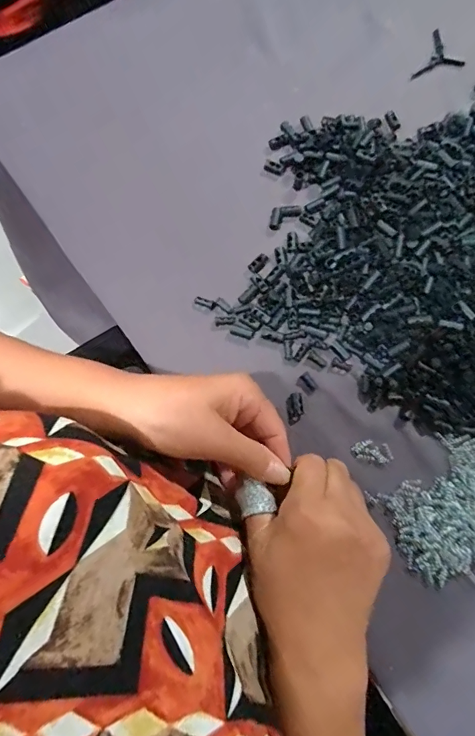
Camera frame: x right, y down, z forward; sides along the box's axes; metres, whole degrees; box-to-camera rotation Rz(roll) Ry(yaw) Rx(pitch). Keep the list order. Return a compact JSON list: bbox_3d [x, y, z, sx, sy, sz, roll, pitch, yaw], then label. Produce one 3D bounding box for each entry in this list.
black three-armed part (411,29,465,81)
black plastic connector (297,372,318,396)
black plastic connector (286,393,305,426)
[{"bbox_3d":[0.210,-0.314,0.435,0.043,0.006,0.066,26,76,5],"label":"black three-armed part"},{"bbox_3d":[0.059,0.013,0.353,0.013,0.006,0.017,-38,80,-9],"label":"black plastic connector"},{"bbox_3d":[0.048,0.033,0.347,0.014,0.008,0.024,-4,76,-2],"label":"black plastic connector"}]

